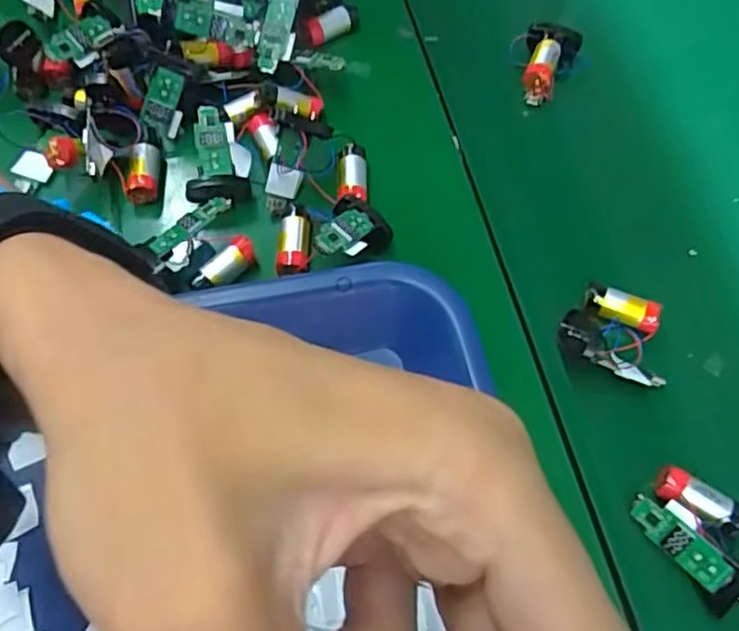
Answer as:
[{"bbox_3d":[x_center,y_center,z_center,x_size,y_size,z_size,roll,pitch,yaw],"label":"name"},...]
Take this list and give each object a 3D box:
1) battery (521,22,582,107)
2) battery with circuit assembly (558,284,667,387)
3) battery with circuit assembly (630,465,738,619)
[{"bbox_3d":[0.108,-0.151,0.401,0.032,0.027,0.048,16,64,8],"label":"battery"},{"bbox_3d":[0.118,0.008,0.323,0.051,0.021,0.041,7,63,4],"label":"battery with circuit assembly"},{"bbox_3d":[0.141,0.090,0.276,0.038,0.021,0.053,-35,68,-16],"label":"battery with circuit assembly"}]

